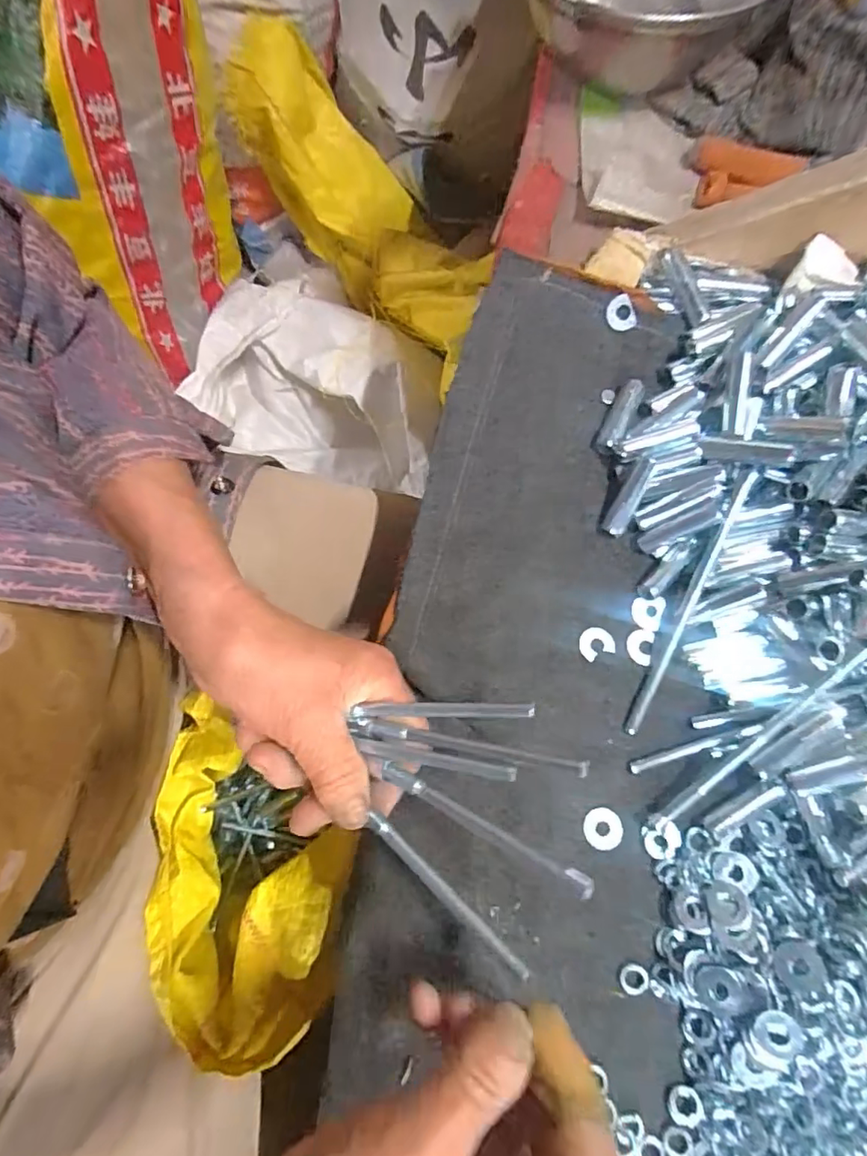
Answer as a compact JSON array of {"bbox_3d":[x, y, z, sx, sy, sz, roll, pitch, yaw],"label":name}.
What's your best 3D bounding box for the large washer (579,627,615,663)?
[{"bbox_3d":[0.086,0.034,0.291,0.020,0.004,0.016,-24,80,-4],"label":"large washer"}]

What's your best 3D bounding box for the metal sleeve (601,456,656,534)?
[{"bbox_3d":[0.105,-0.044,0.296,0.012,0.010,0.042,26,102,5],"label":"metal sleeve"}]

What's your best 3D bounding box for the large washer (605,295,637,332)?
[{"bbox_3d":[0.107,-0.151,0.315,0.016,0.004,0.019,-30,114,13],"label":"large washer"}]

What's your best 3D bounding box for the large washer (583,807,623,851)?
[{"bbox_3d":[0.086,0.127,0.277,0.020,0.004,0.019,0,79,0],"label":"large washer"}]

